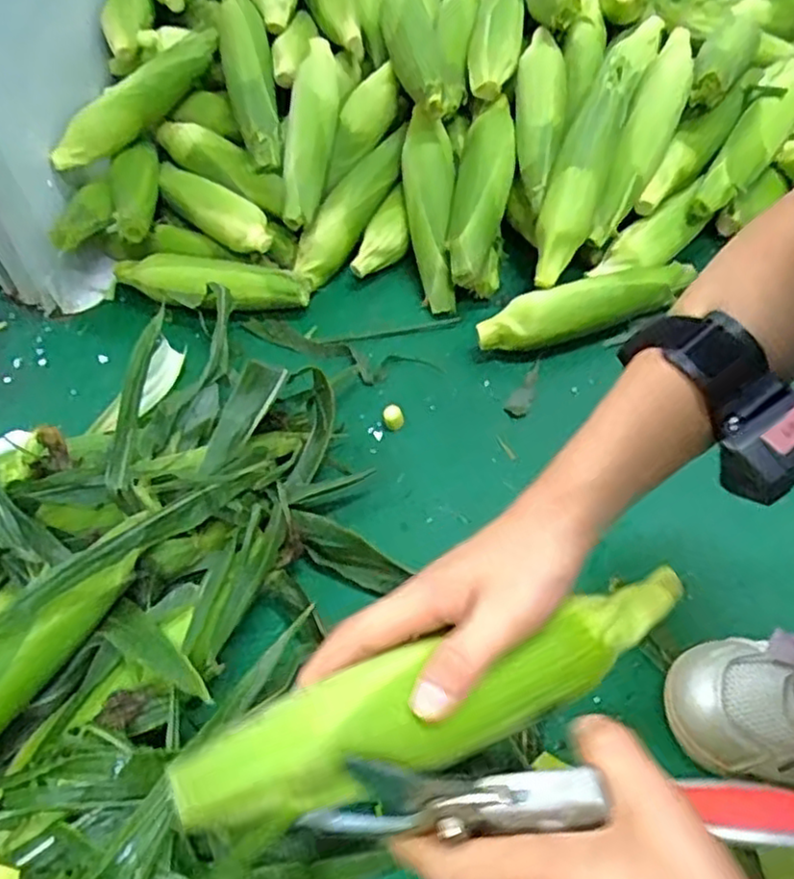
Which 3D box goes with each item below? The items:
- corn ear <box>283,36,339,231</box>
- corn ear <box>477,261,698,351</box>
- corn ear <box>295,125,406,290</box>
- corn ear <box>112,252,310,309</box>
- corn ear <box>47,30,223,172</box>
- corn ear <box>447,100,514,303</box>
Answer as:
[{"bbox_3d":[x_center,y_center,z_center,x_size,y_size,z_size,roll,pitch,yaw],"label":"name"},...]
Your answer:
[{"bbox_3d":[-0.094,-0.348,0.788,0.047,0.057,0.238,5,81,10],"label":"corn ear"},{"bbox_3d":[0.196,-0.135,0.720,0.235,0.058,0.050,-22,51,-12],"label":"corn ear"},{"bbox_3d":[-0.051,-0.277,0.810,0.046,0.046,0.225,26,76,25],"label":"corn ear"},{"bbox_3d":[-0.209,-0.174,0.784,0.220,0.057,0.050,2,51,7],"label":"corn ear"},{"bbox_3d":[-0.298,-0.382,0.794,0.227,0.067,0.055,-34,51,8],"label":"corn ear"},{"bbox_3d":[0.093,-0.269,0.761,0.058,0.065,0.233,7,77,12],"label":"corn ear"}]

